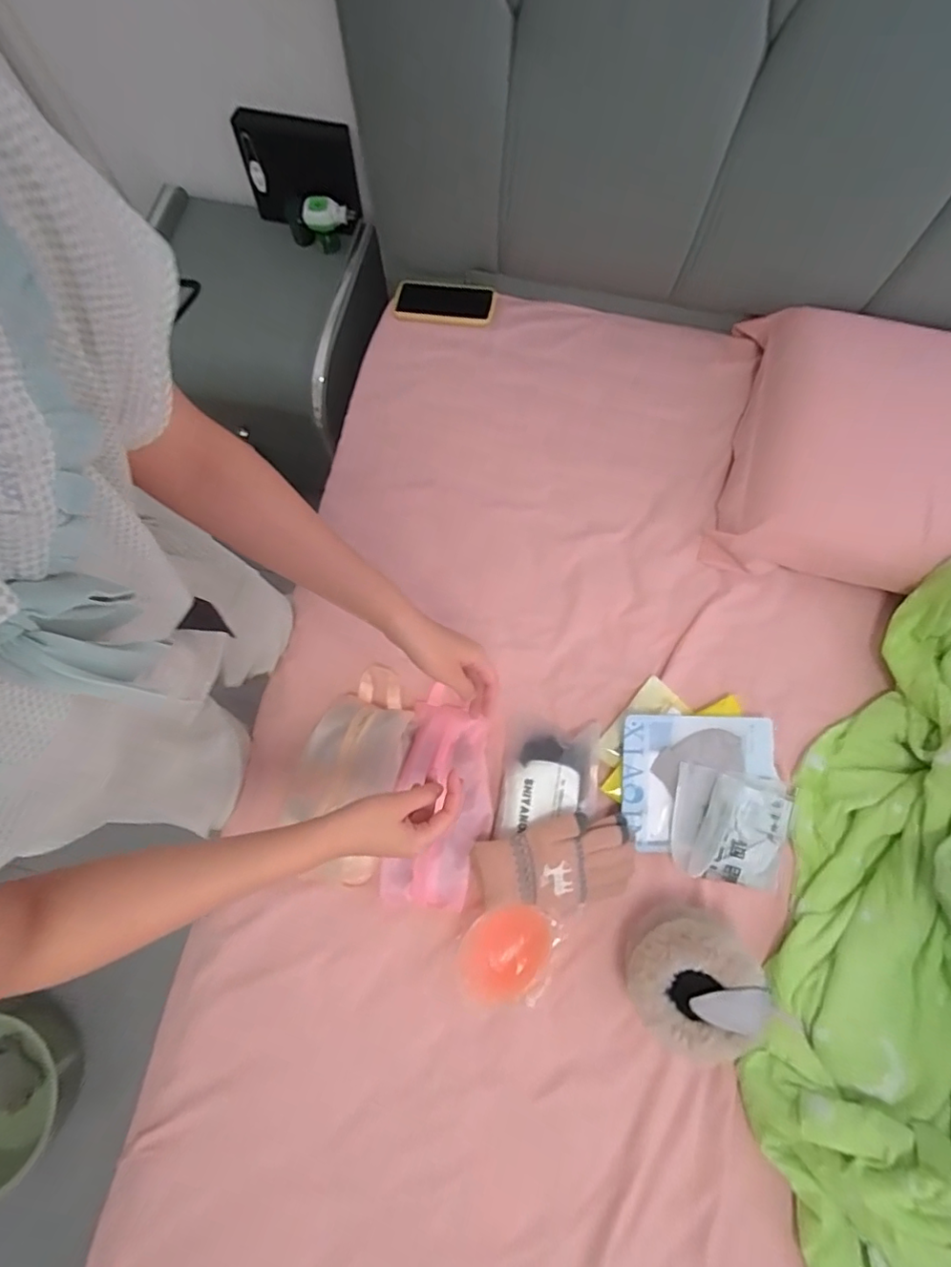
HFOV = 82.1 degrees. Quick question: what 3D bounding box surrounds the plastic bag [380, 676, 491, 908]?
[{"bbox_3d":[-0.042,0.209,0.703,0.120,0.049,0.262,6,76,2],"label":"plastic bag"}]

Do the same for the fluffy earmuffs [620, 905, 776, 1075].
[{"bbox_3d":[0.244,0.396,0.624,0.134,0.102,0.129,0,75,1],"label":"fluffy earmuffs"}]

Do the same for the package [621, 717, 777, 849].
[{"bbox_3d":[0.291,0.196,0.711,0.200,0.012,0.173,3,85,-2],"label":"package"}]

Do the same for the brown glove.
[{"bbox_3d":[0.101,0.287,0.672,0.200,0.057,0.112,-17,76,-4],"label":"brown glove"}]

